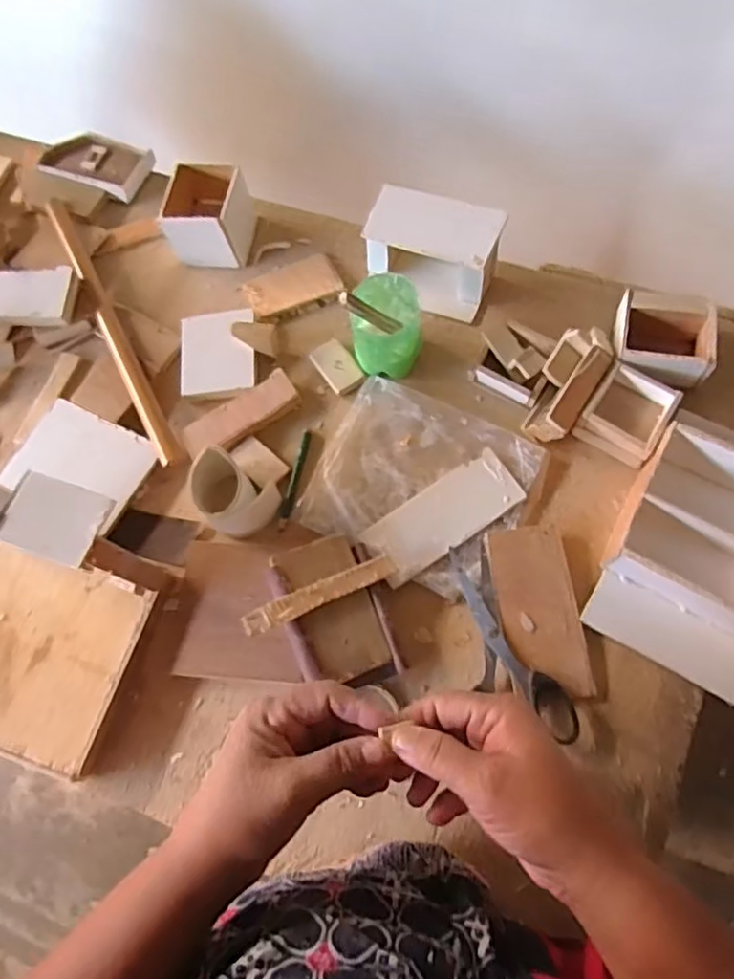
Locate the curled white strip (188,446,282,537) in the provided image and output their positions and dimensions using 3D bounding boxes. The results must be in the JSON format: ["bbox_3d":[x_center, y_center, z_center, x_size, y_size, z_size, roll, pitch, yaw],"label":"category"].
[{"bbox_3d":[-0.106,0.003,0.496,0.062,0.042,0.049,25,74,15],"label":"curled white strip"}]

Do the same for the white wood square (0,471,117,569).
[{"bbox_3d":[-0.173,0.017,0.352,0.054,0.006,0.042,18,71,5],"label":"white wood square"}]

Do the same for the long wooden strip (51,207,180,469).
[{"bbox_3d":[-0.238,-0.152,0.581,0.020,0.016,0.321,-28,69,-5],"label":"long wooden strip"}]

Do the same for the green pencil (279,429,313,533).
[{"bbox_3d":[-0.060,-0.008,0.527,0.010,0.008,0.092,8,70,9],"label":"green pencil"}]

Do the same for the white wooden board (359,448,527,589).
[{"bbox_3d":[0.060,0.020,0.499,0.126,0.010,0.051,-34,69,-7],"label":"white wooden board"}]

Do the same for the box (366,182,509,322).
[{"bbox_3d":[0.059,-0.211,0.561,0.111,0.070,0.067,24,73,14],"label":"box"}]

